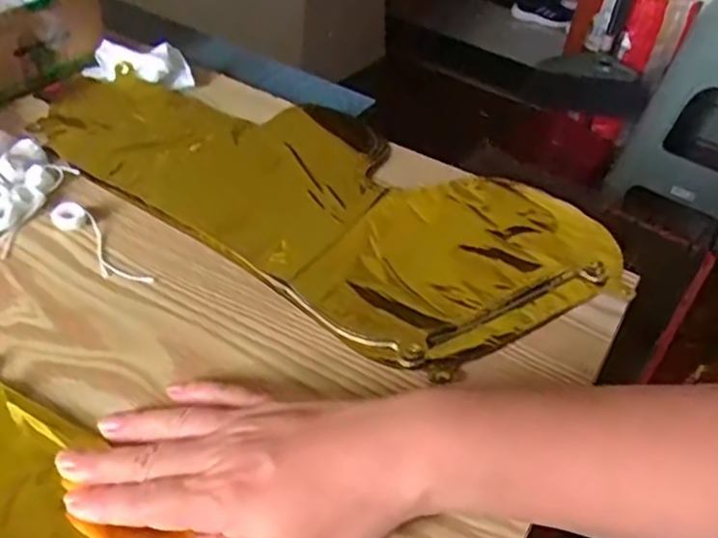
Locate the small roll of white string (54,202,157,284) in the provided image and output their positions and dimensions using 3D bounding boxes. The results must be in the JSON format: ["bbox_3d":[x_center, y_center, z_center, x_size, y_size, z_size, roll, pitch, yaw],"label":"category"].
[{"bbox_3d":[-0.164,-0.016,0.441,0.087,0.011,0.022,36,50,28],"label":"small roll of white string"}]

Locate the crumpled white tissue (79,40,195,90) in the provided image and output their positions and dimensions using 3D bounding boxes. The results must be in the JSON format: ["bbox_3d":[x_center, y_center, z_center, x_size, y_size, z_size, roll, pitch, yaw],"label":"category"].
[{"bbox_3d":[-0.189,-0.176,0.597,0.090,0.024,0.041,8,43,2],"label":"crumpled white tissue"}]

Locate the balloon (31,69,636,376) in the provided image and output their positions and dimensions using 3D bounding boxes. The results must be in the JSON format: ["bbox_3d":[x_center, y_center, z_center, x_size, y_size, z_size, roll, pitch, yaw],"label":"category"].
[{"bbox_3d":[-0.032,-0.065,0.513,0.411,0.010,0.207,29,47,22],"label":"balloon"}]

